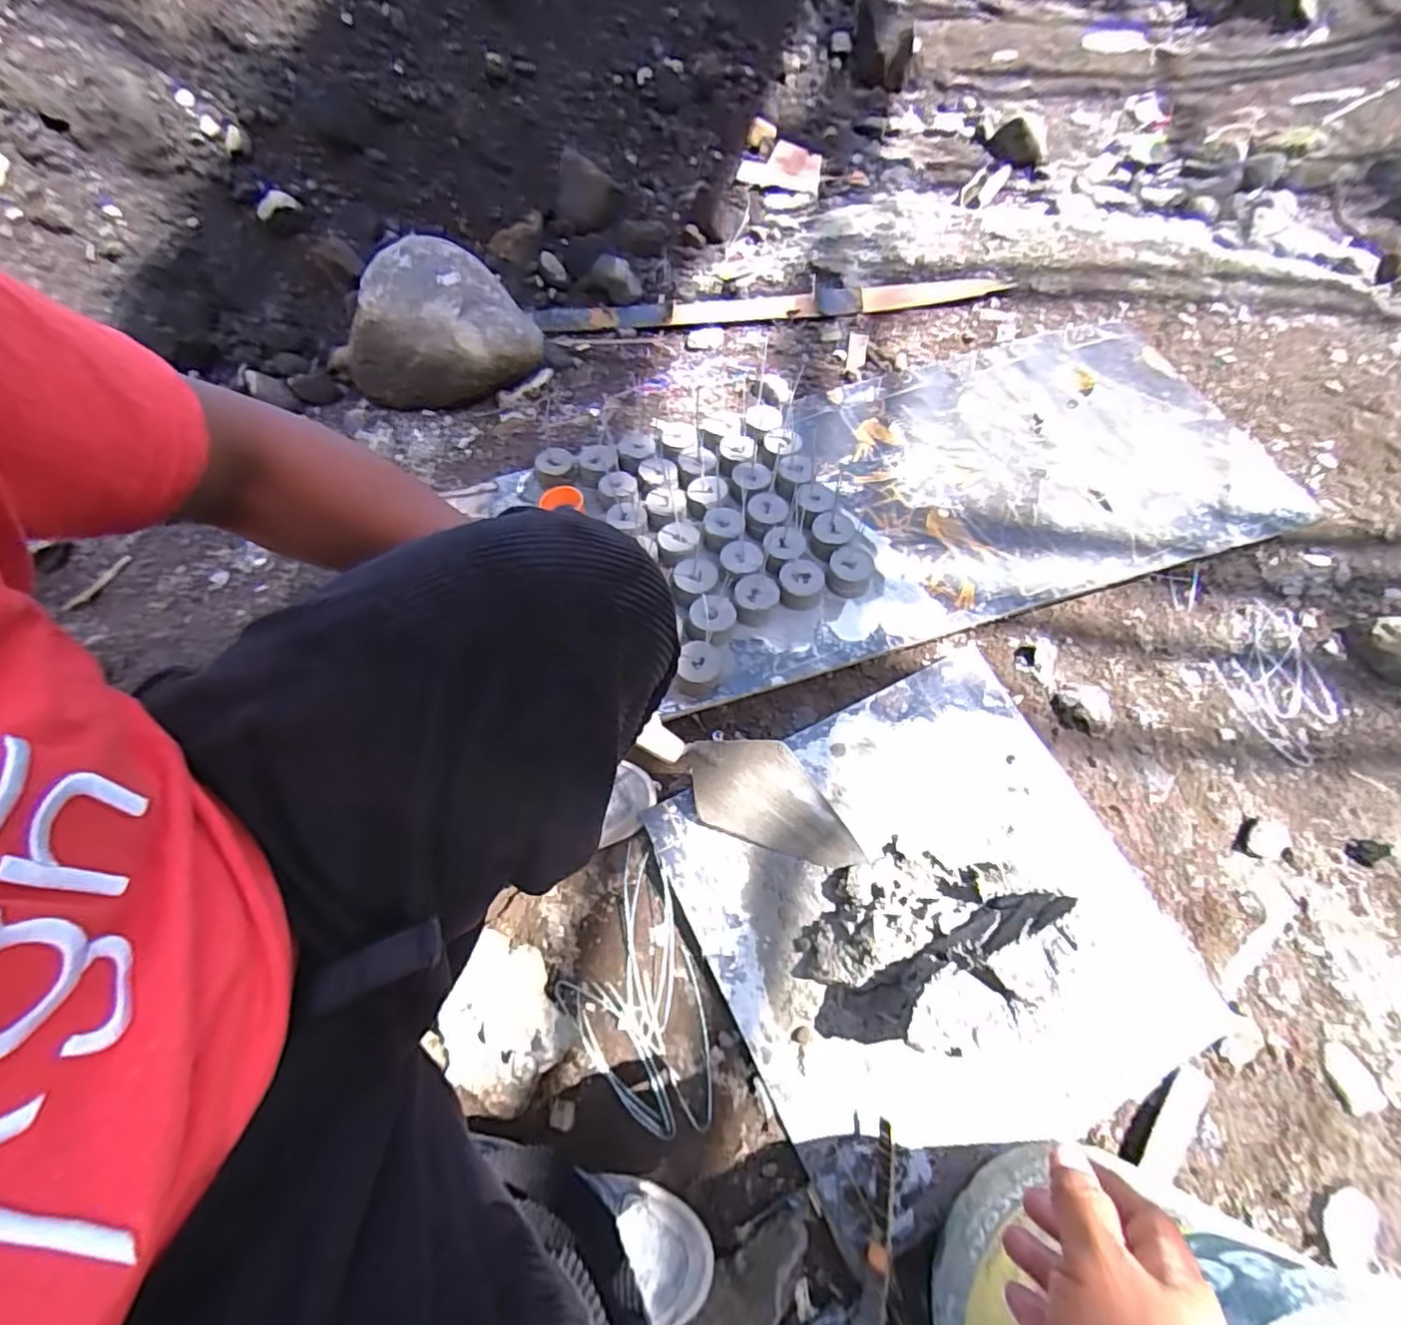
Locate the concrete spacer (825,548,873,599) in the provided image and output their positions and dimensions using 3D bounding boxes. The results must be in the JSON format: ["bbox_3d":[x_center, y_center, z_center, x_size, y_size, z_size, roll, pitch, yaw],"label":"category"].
[{"bbox_3d":[0.183,-0.110,0.761,0.052,0.032,0.056,0,62,-1],"label":"concrete spacer"}]

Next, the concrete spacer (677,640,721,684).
[{"bbox_3d":[-0.002,0.006,0.700,0.050,0.035,0.050,0,62,-1],"label":"concrete spacer"}]

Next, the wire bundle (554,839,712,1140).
[{"bbox_3d":[-0.069,0.328,0.612,0.131,0.034,0.243,-16,63,-9],"label":"wire bundle"}]

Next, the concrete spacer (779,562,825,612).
[{"bbox_3d":[0.122,-0.094,0.753,0.053,0.034,0.053,0,62,-1],"label":"concrete spacer"}]

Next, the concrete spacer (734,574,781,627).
[{"bbox_3d":[0.066,-0.073,0.743,0.051,0.033,0.059,9,62,4],"label":"concrete spacer"}]

